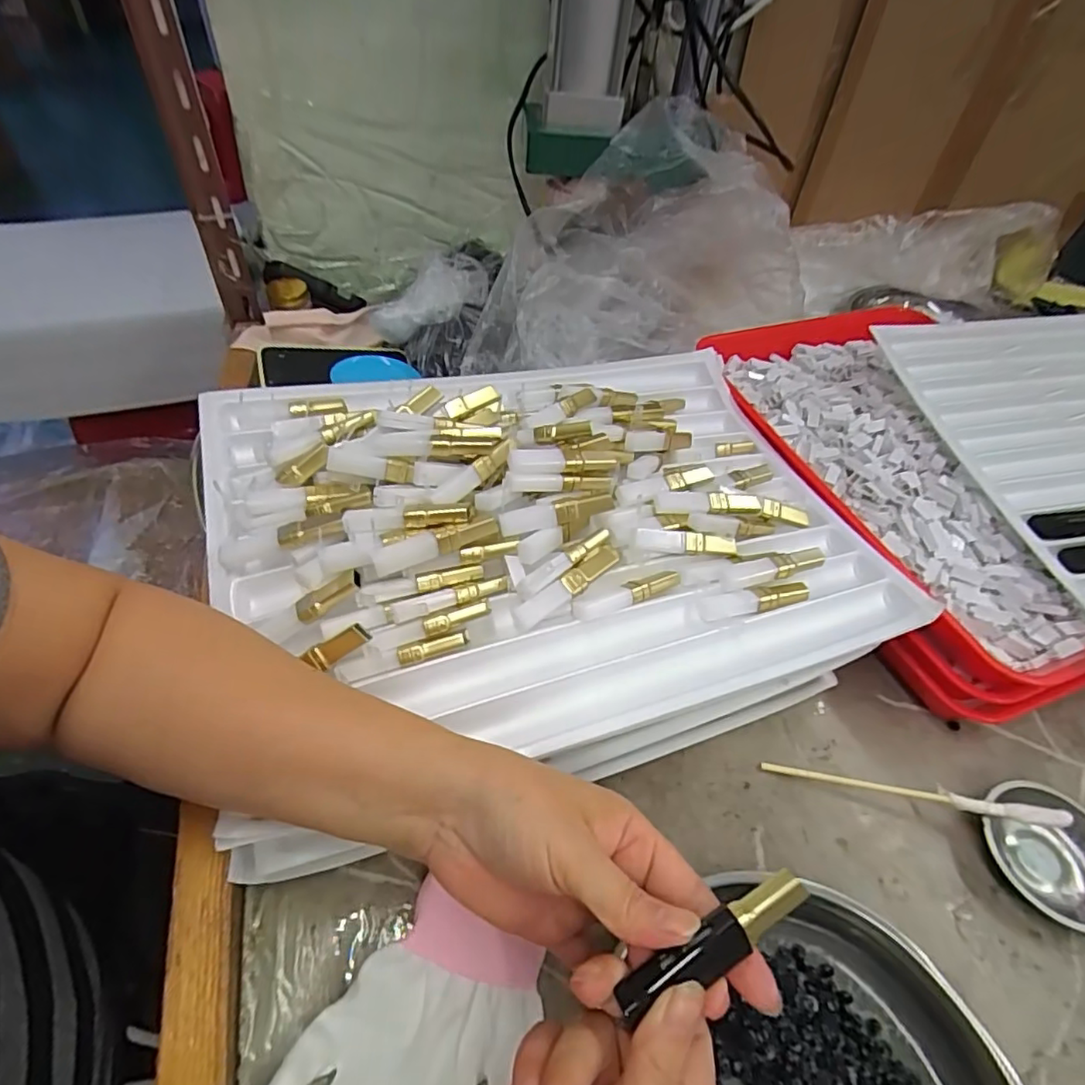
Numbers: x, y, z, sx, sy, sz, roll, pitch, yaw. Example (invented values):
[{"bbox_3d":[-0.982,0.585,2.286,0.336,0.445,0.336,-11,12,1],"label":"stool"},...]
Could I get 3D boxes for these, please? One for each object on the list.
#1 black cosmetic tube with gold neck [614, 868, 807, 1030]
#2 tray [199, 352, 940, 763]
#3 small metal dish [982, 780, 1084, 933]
[{"bbox_3d":[0.065,0.152,0.223,0.081,0.012,0.016,-27,55,-10],"label":"black cosmetic tube with gold neck"},{"bbox_3d":[0.005,-0.027,0.395,0.417,0.055,0.312,-14,51,-17],"label":"tray"},{"bbox_3d":[0.311,0.186,0.355,0.068,0.024,0.078,-9,50,-13],"label":"small metal dish"}]

